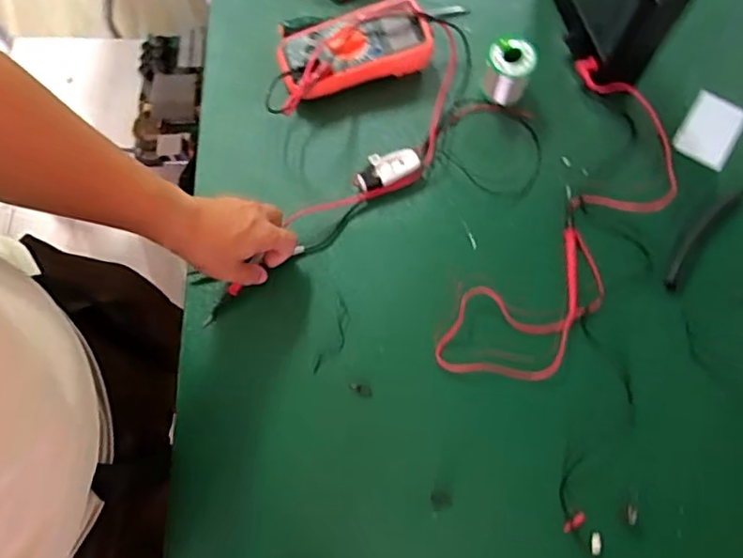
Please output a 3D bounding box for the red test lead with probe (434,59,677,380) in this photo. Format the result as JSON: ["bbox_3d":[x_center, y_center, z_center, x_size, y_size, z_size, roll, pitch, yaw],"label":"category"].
[{"bbox_3d":[0.216,-0.055,0.628,0.142,0.032,0.388,27,74,9],"label":"red test lead with probe"}]

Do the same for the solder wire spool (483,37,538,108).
[{"bbox_3d":[0.155,-0.238,0.670,0.054,0.065,0.052,22,74,8],"label":"solder wire spool"}]

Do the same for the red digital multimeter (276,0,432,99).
[{"bbox_3d":[-0.018,-0.267,0.692,0.172,0.045,0.087,-19,73,-5],"label":"red digital multimeter"}]

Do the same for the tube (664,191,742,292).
[{"bbox_3d":[0.353,-0.046,0.631,0.022,0.007,0.147,39,76,12],"label":"tube"}]

